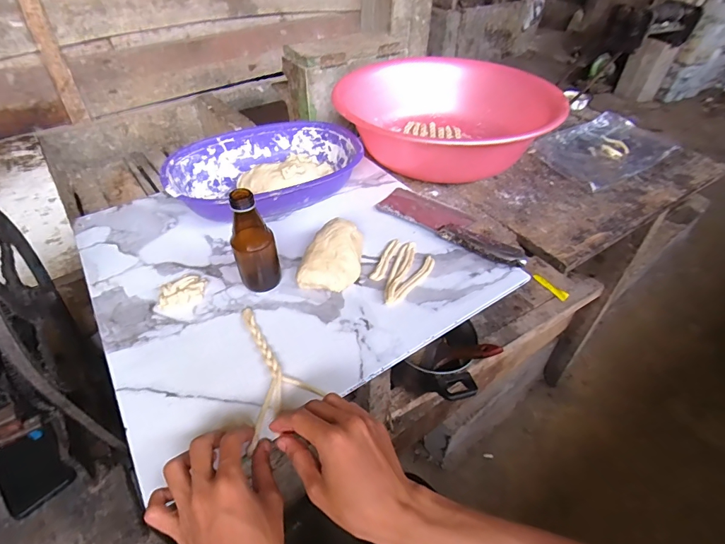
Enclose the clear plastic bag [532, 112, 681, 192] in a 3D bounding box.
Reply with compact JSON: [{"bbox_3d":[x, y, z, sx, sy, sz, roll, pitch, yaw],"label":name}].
[{"bbox_3d":[0.500,-0.259,0.811,0.293,0.032,0.170,-24,50,-24],"label":"clear plastic bag"}]

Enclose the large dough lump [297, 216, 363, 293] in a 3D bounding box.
[{"bbox_3d":[-0.038,-0.025,0.533,0.074,0.039,0.109,11,45,10],"label":"large dough lump"}]

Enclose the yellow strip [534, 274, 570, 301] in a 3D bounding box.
[{"bbox_3d":[0.487,0.037,1.025,0.029,0.009,0.101,-22,49,-23],"label":"yellow strip"}]

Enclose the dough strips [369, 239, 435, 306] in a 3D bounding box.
[{"bbox_3d":[0.053,-0.001,0.535,0.069,0.008,0.115,17,46,15],"label":"dough strips"}]

